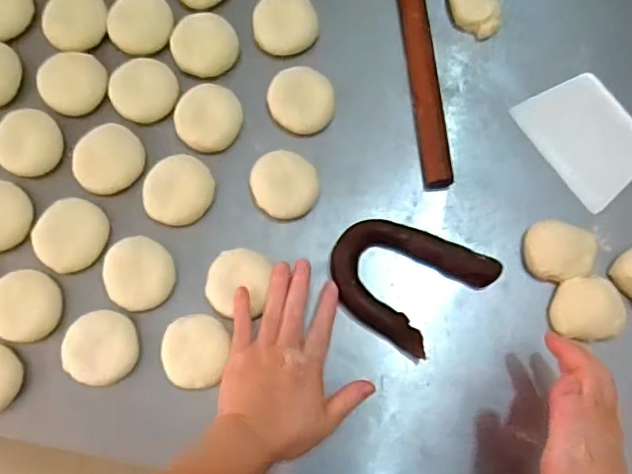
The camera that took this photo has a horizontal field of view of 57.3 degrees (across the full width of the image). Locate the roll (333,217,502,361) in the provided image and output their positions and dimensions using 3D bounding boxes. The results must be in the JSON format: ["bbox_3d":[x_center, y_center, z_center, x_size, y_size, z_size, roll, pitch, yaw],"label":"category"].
[{"bbox_3d":[0.084,0.038,0.548,0.138,0.025,0.113,33,80,8],"label":"roll"}]

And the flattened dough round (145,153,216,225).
[{"bbox_3d":[-0.133,-0.045,0.567,0.067,0.029,0.060,-36,79,-7],"label":"flattened dough round"}]

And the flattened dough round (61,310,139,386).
[{"bbox_3d":[-0.200,0.103,0.535,0.065,0.027,0.064,0,77,1],"label":"flattened dough round"}]

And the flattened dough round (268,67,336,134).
[{"bbox_3d":[-0.015,-0.138,0.591,0.063,0.027,0.064,0,77,1],"label":"flattened dough round"}]

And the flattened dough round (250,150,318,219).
[{"bbox_3d":[-0.031,-0.051,0.570,0.065,0.029,0.063,0,77,1],"label":"flattened dough round"}]

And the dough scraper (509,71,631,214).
[{"bbox_3d":[0.275,-0.103,0.582,0.094,0.007,0.126,-34,80,-2],"label":"dough scraper"}]

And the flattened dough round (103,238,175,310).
[{"bbox_3d":[-0.168,0.036,0.553,0.064,0.029,0.062,0,77,1],"label":"flattened dough round"}]

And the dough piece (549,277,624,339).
[{"bbox_3d":[0.249,0.066,0.531,0.057,0.033,0.054,0,77,1],"label":"dough piece"}]

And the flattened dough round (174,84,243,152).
[{"bbox_3d":[-0.107,-0.119,0.585,0.065,0.033,0.061,0,77,1],"label":"flattened dough round"}]

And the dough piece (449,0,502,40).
[{"bbox_3d":[0.164,-0.250,0.613,0.046,0.027,0.080,-13,77,-2],"label":"dough piece"}]

